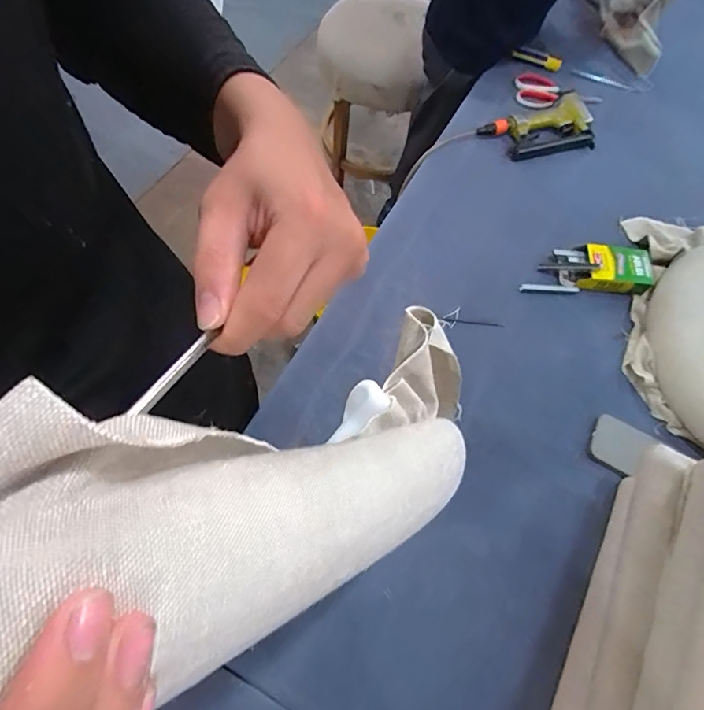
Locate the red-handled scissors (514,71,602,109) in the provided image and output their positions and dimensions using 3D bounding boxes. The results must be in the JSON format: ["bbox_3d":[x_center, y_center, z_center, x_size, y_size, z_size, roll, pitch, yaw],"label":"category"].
[{"bbox_3d":[0.470,-0.584,1.031,0.206,0.027,0.114,10,66,1],"label":"red-handled scissors"}]

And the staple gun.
[{"bbox_3d":[0.390,-0.462,0.954,0.234,0.042,0.125,-20,67,-9],"label":"staple gun"}]

